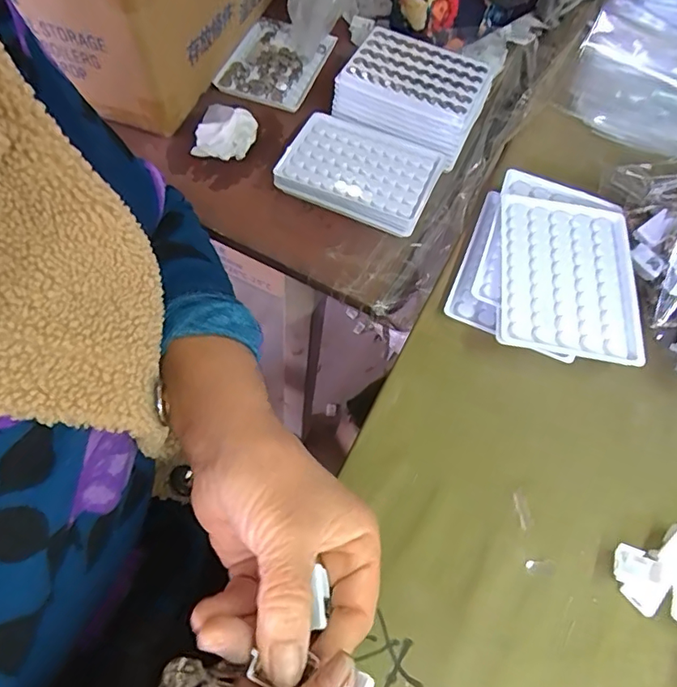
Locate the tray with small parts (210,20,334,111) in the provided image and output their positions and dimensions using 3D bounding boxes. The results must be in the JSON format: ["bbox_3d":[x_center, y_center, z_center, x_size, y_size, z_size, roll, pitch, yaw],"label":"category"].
[{"bbox_3d":[-0.066,-0.295,0.549,0.091,0.015,0.124,19,62,5],"label":"tray with small parts"}]

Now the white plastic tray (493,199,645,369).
[{"bbox_3d":[0.162,-0.048,0.369,0.097,0.015,0.128,9,64,0],"label":"white plastic tray"}]

